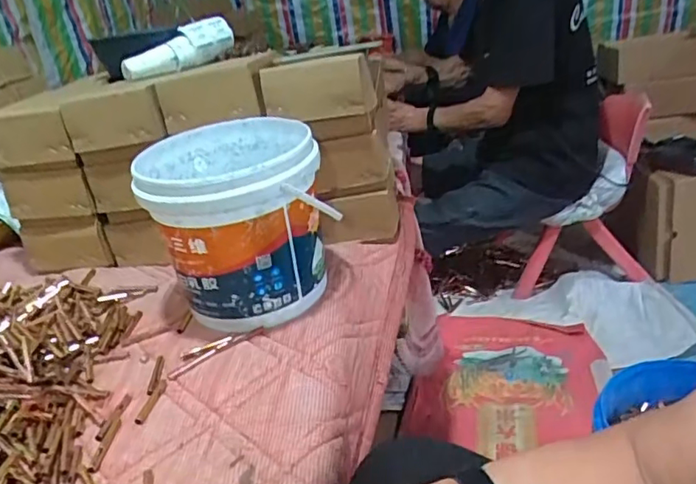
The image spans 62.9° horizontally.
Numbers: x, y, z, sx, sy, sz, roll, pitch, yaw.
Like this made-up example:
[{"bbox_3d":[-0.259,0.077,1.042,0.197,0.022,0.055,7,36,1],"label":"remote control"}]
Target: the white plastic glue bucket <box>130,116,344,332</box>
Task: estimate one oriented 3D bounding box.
[{"bbox_3d":[-0.132,-0.020,0.697,0.196,0.207,0.204,-6,26,3],"label":"white plastic glue bucket"}]

